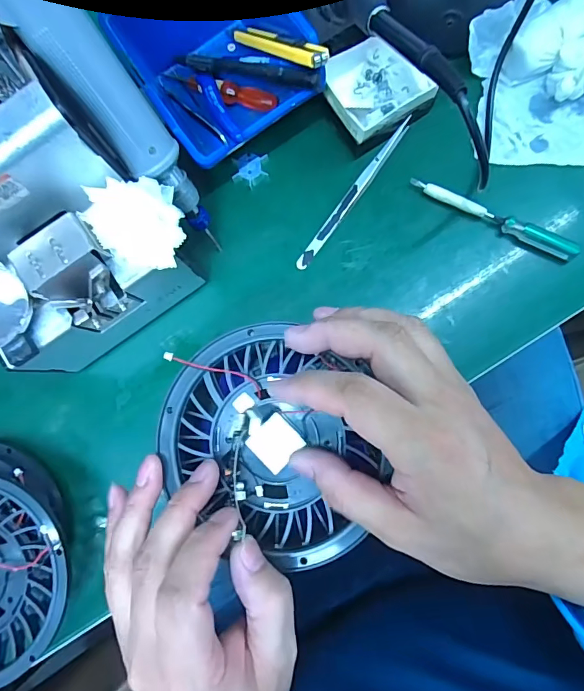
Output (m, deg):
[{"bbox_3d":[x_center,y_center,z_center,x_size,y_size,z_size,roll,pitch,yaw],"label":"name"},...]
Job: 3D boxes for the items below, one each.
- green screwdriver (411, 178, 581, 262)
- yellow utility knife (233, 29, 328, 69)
[{"bbox_3d":[0.147,-0.093,0.321,0.124,0.010,0.014,29,87,7],"label":"green screwdriver"},{"bbox_3d":[-0.012,-0.209,0.304,0.014,0.007,0.109,-43,53,-1],"label":"yellow utility knife"}]

